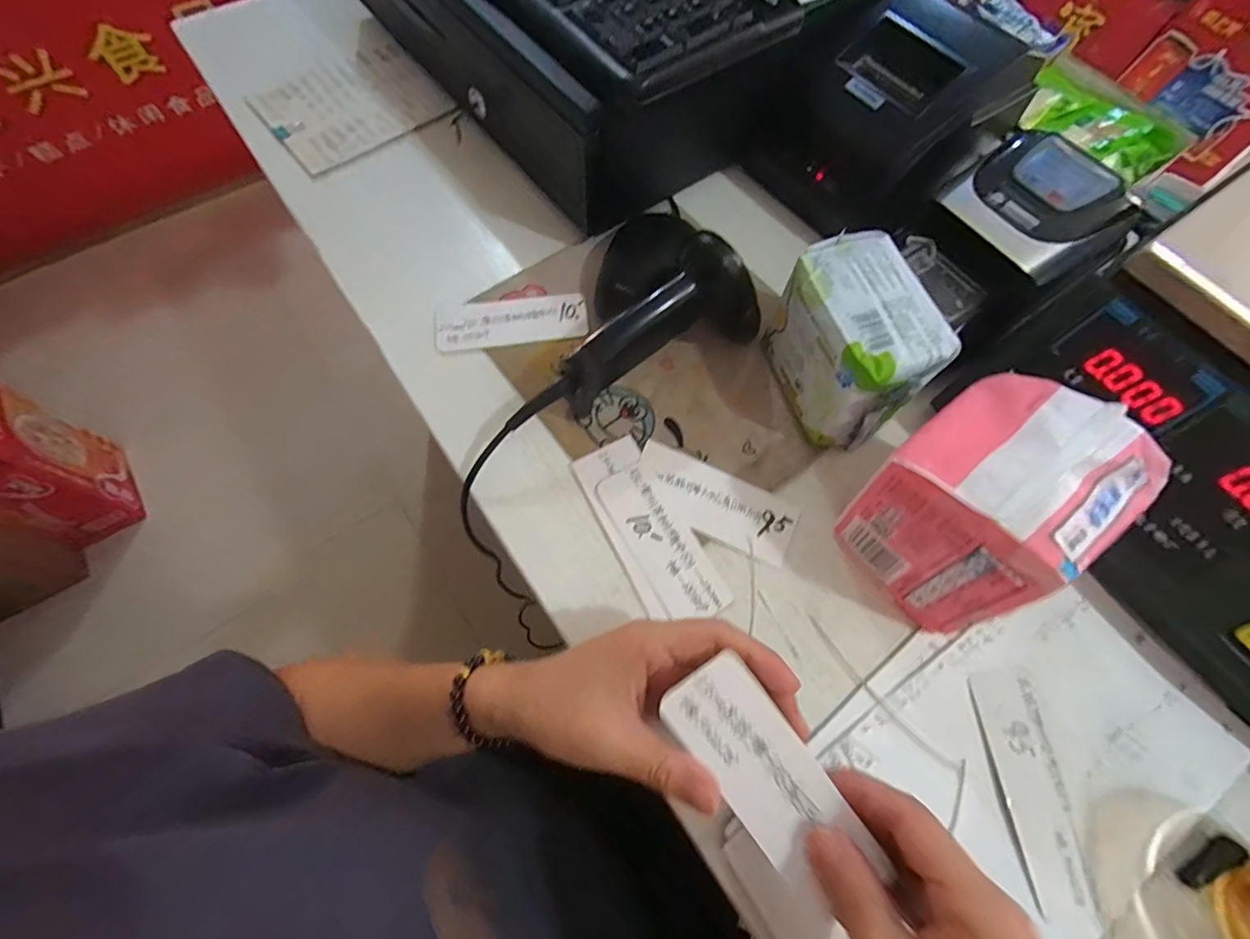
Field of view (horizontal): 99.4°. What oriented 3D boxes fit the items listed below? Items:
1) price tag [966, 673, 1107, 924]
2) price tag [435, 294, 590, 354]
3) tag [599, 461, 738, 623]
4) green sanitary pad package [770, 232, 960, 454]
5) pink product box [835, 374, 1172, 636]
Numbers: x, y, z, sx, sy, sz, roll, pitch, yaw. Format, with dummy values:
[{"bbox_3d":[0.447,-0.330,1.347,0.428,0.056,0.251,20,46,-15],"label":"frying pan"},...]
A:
[{"bbox_3d":[0.218,0.170,0.282,0.035,0.004,0.112,-1,64,-2],"label":"price tag"},{"bbox_3d":[-0.085,-0.112,0.398,0.111,0.005,0.044,-11,67,-6],"label":"price tag"},{"bbox_3d":[0.023,0.045,0.332,0.040,0.005,0.104,-28,71,-13],"label":"tag"},{"bbox_3d":[0.142,-0.076,0.343,0.070,0.086,0.110,-14,69,-7],"label":"green sanitary pad package"},{"bbox_3d":[0.190,0.020,0.289,0.095,0.113,0.097,-36,73,-15],"label":"pink product box"}]

